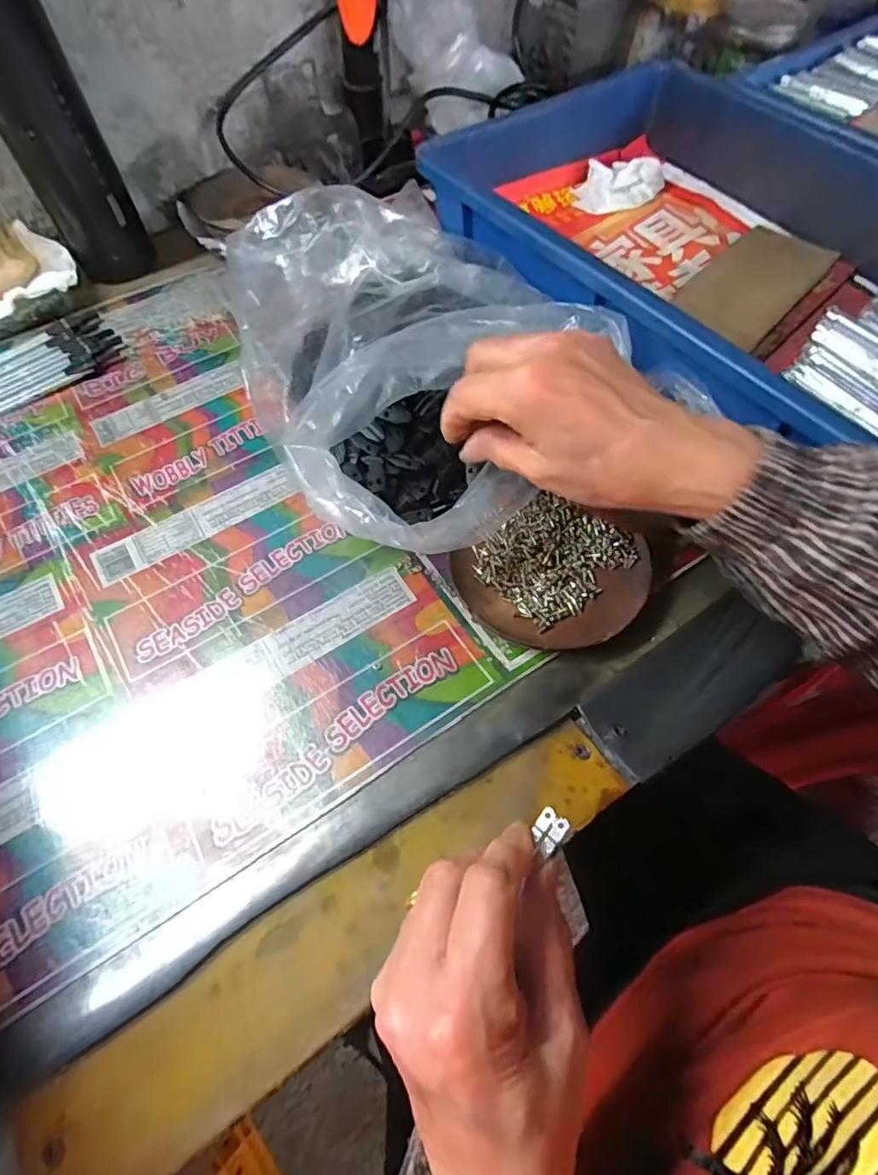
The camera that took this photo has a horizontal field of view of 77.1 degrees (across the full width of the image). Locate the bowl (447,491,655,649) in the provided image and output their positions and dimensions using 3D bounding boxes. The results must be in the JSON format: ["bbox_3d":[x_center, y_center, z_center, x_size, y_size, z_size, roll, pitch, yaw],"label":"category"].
[{"bbox_3d":[0.066,-0.009,0.328,0.107,0.017,0.094,17,63,10],"label":"bowl"}]

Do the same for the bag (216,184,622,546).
[{"bbox_3d":[-0.026,-0.172,0.377,0.224,0.078,0.312,-29,65,-14],"label":"bag"}]

